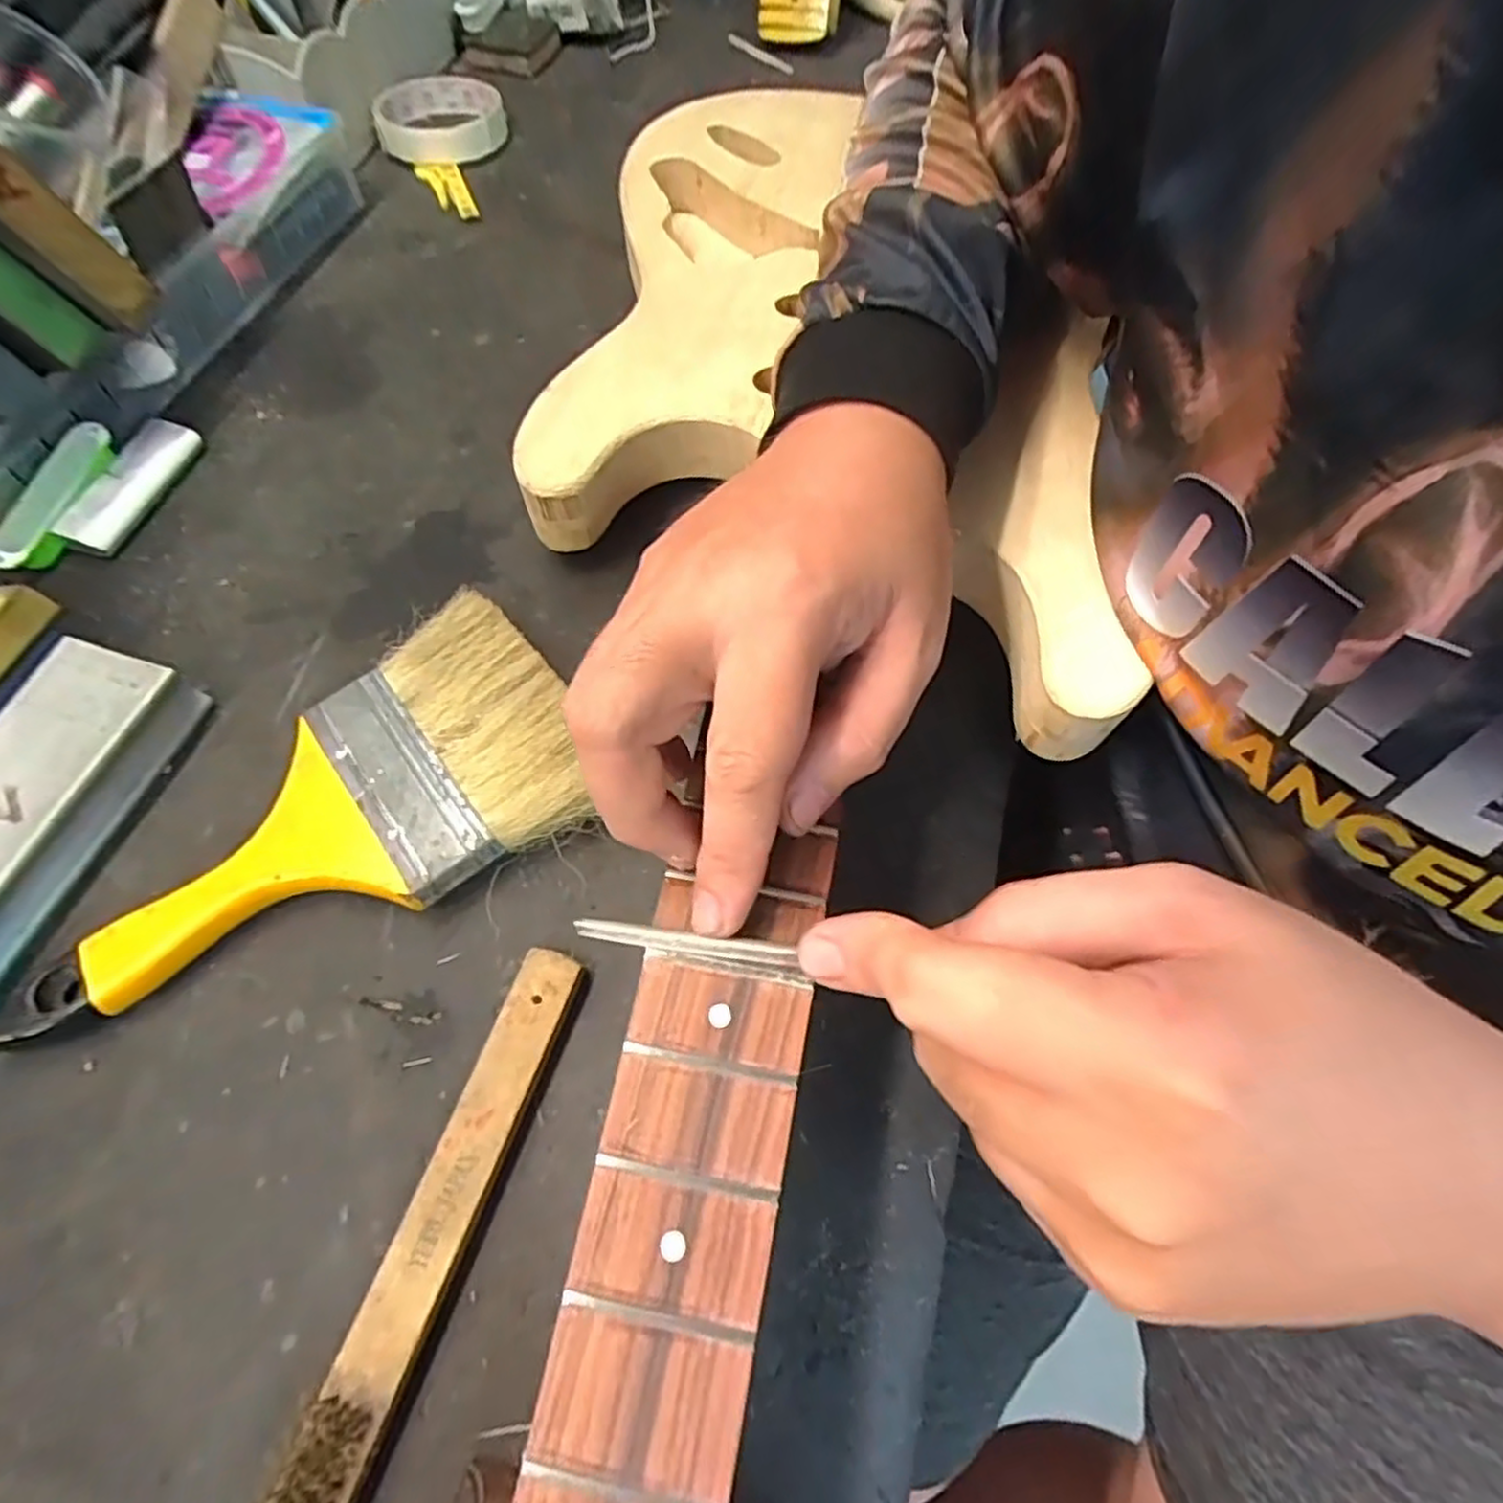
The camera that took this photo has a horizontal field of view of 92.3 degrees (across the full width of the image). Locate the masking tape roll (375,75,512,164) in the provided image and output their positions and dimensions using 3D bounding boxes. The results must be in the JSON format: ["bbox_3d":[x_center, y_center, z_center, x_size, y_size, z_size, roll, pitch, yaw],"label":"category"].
[{"bbox_3d":[-0.215,-0.440,0.503,0.082,0.025,0.082,1,64,-2],"label":"masking tape roll"}]

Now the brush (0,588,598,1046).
[{"bbox_3d":[-0.168,0.025,0.276,0.202,0.030,0.105,-28,69,-15],"label":"brush"}]

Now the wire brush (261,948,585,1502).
[{"bbox_3d":[-0.108,0.172,0.213,0.024,0.020,0.230,18,65,6],"label":"wire brush"}]

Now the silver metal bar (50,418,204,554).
[{"bbox_3d":[-0.308,-0.133,0.359,0.024,0.013,0.078,18,64,7],"label":"silver metal bar"}]

